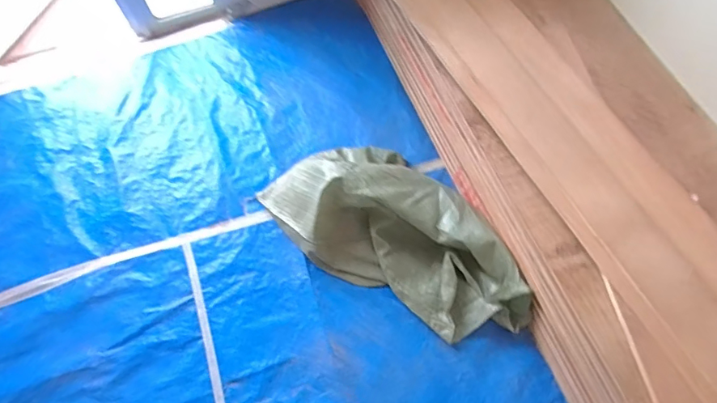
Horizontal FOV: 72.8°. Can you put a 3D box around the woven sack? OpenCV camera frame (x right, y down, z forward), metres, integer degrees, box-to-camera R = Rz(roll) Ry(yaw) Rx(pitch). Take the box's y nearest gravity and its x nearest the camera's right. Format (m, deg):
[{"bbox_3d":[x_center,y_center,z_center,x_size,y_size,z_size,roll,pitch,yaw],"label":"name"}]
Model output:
[{"bbox_3d":[0.117,0.088,1.398,0.806,0.213,0.379,35,73,15],"label":"woven sack"}]

